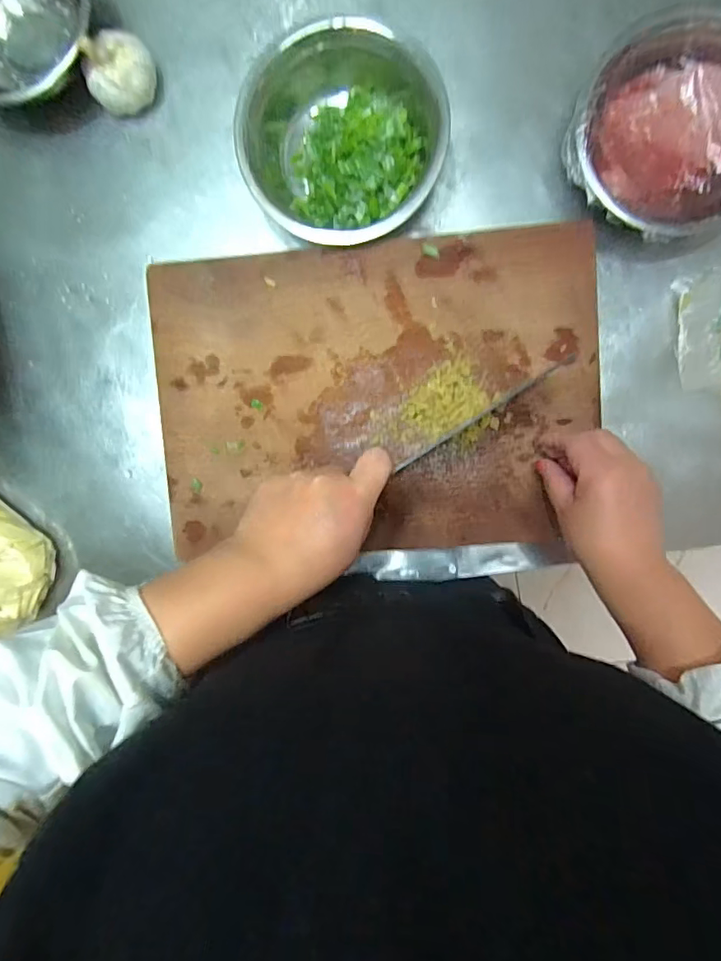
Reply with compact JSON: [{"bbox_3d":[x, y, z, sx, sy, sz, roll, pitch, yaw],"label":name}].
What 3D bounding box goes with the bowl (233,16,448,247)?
[{"bbox_3d":[-0.009,-0.297,0.442,0.165,0.063,0.177,0,96,4],"label":"bowl"}]

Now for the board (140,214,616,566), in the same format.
[{"bbox_3d":[0.012,-0.074,0.471,0.386,0.036,0.269,-3,96,4],"label":"board"}]

